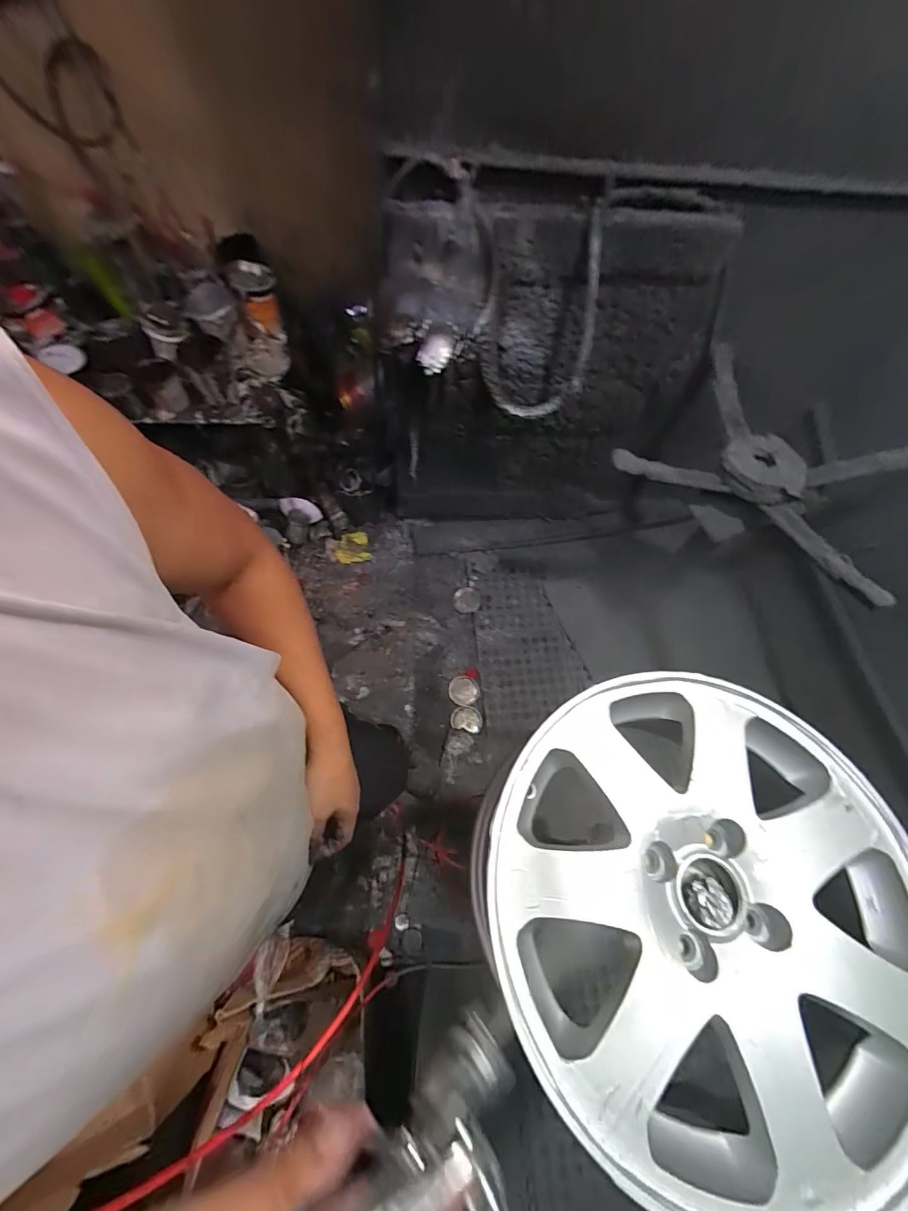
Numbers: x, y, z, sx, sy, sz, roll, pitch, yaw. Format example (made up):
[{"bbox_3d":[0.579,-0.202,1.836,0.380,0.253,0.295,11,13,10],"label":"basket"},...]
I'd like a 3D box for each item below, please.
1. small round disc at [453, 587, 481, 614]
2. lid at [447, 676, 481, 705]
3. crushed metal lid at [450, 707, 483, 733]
[{"bbox_3d":[0.044,-0.019,1.552,0.094,0.008,0.094,4,66,-2],"label":"small round disc"},{"bbox_3d":[0.034,0.282,1.457,0.100,0.007,0.096,1,66,-3],"label":"lid"},{"bbox_3d":[0.041,0.370,1.426,0.101,0.008,0.077,13,66,3],"label":"crushed metal lid"}]

